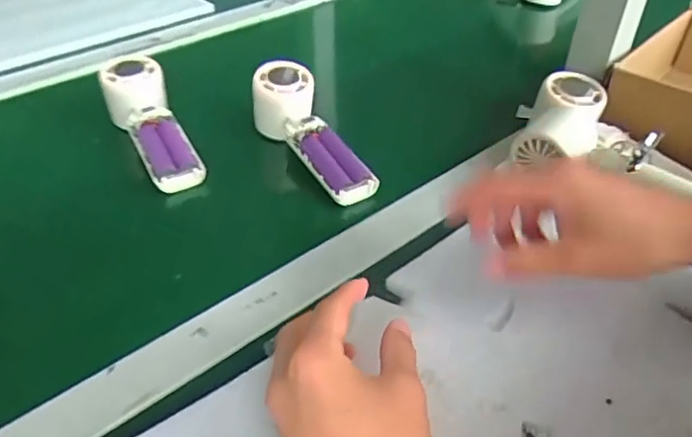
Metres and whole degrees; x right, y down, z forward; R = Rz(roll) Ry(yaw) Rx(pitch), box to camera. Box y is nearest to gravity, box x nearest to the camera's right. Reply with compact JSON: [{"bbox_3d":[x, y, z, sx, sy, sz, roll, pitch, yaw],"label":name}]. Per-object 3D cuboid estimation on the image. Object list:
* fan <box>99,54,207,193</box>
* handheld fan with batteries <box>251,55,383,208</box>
[{"bbox_3d":[-0.178,-0.082,0.528,0.052,0.042,0.161,-22,62,-23],"label":"fan"},{"bbox_3d":[-0.029,-0.074,0.515,0.051,0.049,0.161,-25,63,-26],"label":"handheld fan with batteries"}]

